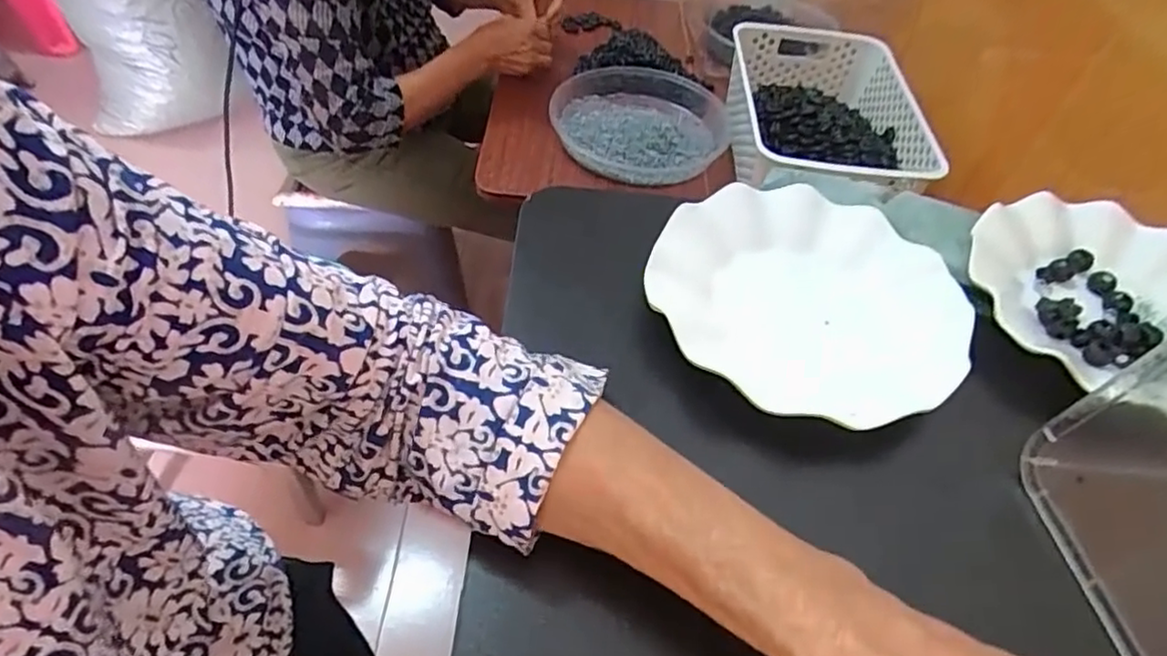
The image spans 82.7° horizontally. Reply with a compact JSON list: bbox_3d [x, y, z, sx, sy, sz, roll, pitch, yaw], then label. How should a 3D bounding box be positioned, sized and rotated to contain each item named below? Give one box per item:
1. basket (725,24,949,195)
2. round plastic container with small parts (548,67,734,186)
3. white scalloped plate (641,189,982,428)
[{"bbox_3d":[0.294,-0.266,0.830,0.220,0.098,0.318,10,49,3],"label":"basket"},{"bbox_3d":[0.074,-0.278,0.898,0.236,0.043,0.243,4,49,-2],"label":"round plastic container with small parts"},{"bbox_3d":[0.128,-0.021,0.406,0.176,0.034,0.170,3,49,-3],"label":"white scalloped plate"}]

